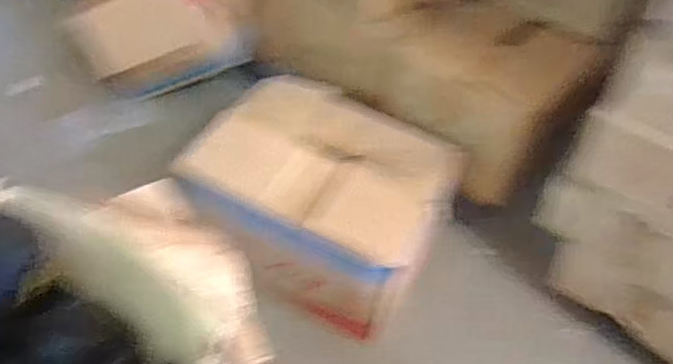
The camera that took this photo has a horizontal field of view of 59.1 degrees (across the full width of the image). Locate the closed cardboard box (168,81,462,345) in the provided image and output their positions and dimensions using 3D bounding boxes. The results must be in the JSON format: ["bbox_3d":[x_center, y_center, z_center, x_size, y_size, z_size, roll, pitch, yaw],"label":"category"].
[{"bbox_3d":[-0.038,0.017,1.581,0.607,0.274,0.509,22,46,15],"label":"closed cardboard box"}]

